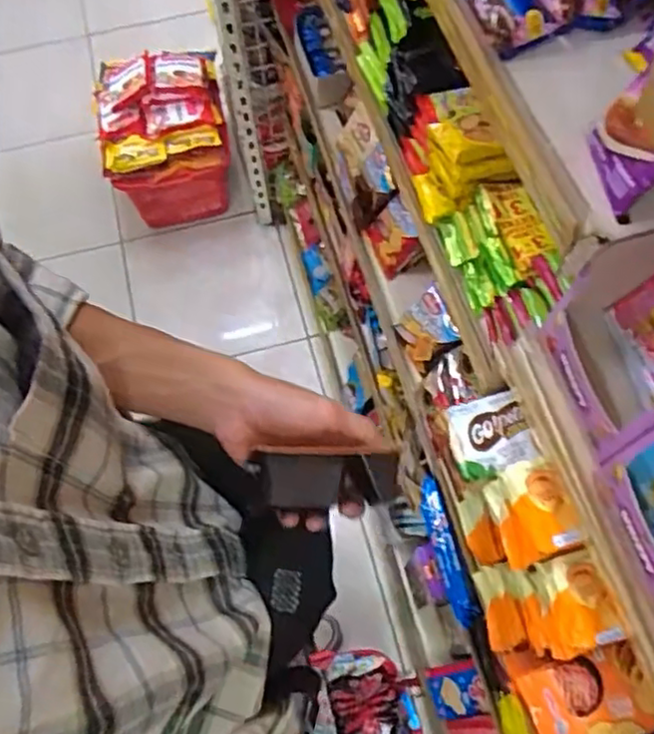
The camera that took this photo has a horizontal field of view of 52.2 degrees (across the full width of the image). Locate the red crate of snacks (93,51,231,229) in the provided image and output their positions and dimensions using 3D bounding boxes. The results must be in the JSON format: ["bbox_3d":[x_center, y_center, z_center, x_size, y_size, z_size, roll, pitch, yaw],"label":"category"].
[{"bbox_3d":[-0.378,-0.544,1.591,0.272,0.324,0.291,-8,65,-2],"label":"red crate of snacks"}]

